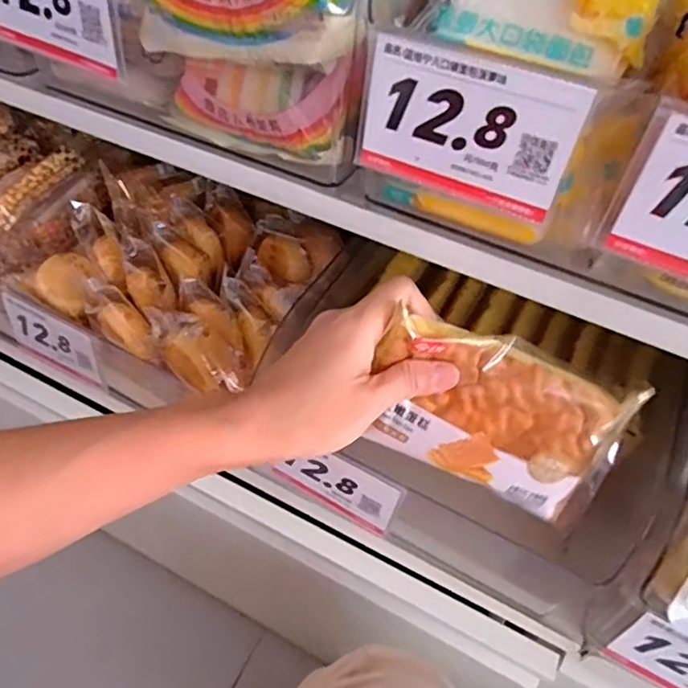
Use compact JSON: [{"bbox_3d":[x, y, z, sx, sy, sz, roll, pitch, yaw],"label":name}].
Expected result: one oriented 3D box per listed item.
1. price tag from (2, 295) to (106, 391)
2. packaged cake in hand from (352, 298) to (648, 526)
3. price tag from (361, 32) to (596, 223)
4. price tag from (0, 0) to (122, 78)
[{"bbox_3d":[-0.238,-0.001,0.468,0.089,0.052,0.005,25,38,10],"label":"price tag"},{"bbox_3d":[0.082,0.048,0.345,0.142,0.105,0.032,27,21,1],"label":"packaged cake in hand"},{"bbox_3d":[0.054,-0.096,0.256,0.093,0.060,0.004,24,46,15],"label":"price tag"},{"bbox_3d":[-0.168,-0.192,0.322,0.092,0.060,0.004,23,47,12],"label":"price tag"}]

